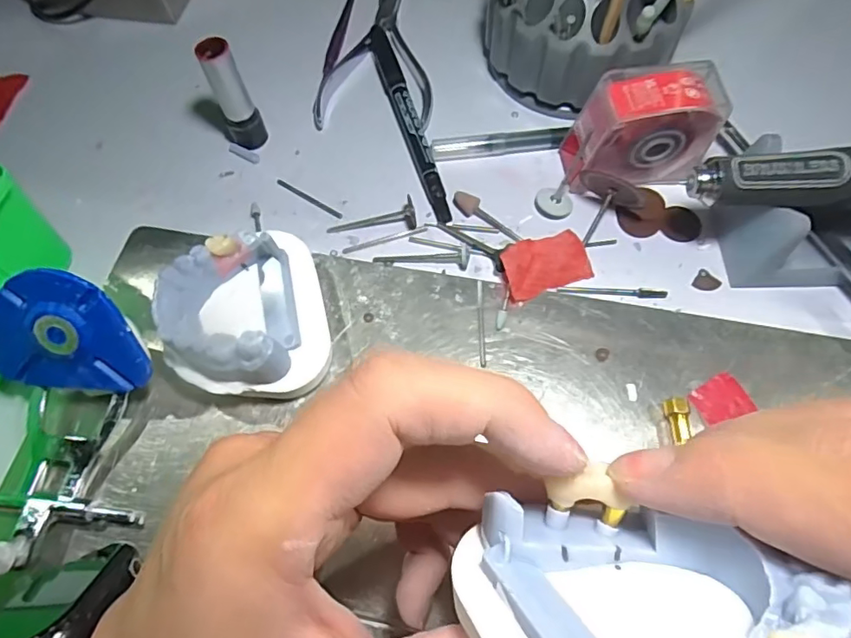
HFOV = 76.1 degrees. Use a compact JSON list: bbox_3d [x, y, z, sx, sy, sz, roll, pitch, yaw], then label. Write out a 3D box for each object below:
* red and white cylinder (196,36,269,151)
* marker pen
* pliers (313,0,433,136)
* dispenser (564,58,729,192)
[{"bbox_3d":[-0.098,-0.113,0.279,0.019,0.059,0.014,-24,67,-8],"label":"red and white cylinder"},{"bbox_3d":[-0.010,-0.111,0.301,0.013,0.011,0.135,-15,66,-4],"label":"marker pen"},{"bbox_3d":[-0.022,-0.159,0.324,0.067,0.008,0.119,8,66,6],"label":"pliers"},{"bbox_3d":[0.104,-0.090,0.264,0.067,0.051,0.038,-2,65,2],"label":"dispenser"}]

